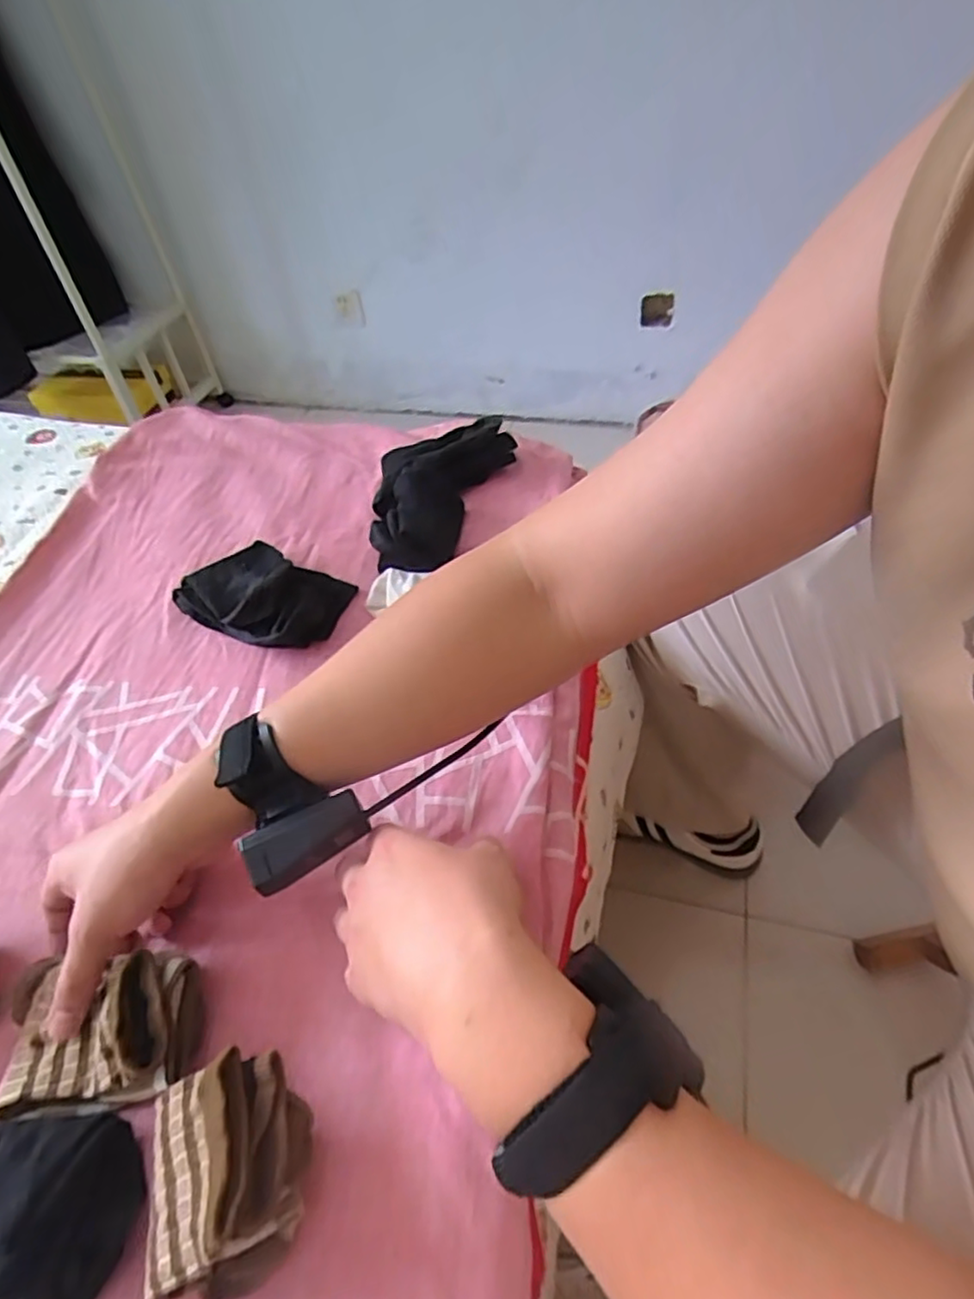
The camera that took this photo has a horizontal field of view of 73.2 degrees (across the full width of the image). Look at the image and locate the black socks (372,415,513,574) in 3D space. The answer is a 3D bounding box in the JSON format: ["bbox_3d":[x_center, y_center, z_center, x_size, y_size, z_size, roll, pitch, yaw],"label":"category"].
[{"bbox_3d":[-0.042,-0.158,0.665,0.138,0.059,0.197,-3,51,1],"label":"black socks"}]

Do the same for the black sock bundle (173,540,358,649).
[{"bbox_3d":[-0.204,-0.057,0.597,0.150,0.054,0.102,21,55,20],"label":"black sock bundle"}]

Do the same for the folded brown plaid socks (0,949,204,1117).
[{"bbox_3d":[-0.221,0.212,0.374,0.112,0.051,0.078,-7,51,-2],"label":"folded brown plaid socks"}]

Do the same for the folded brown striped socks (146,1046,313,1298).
[{"bbox_3d":[-0.124,0.251,0.321,0.076,0.068,0.090,-11,51,-5],"label":"folded brown striped socks"}]

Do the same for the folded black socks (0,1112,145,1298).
[{"bbox_3d":[-0.225,0.278,0.325,0.112,0.049,0.082,-3,51,2],"label":"folded black socks"}]

